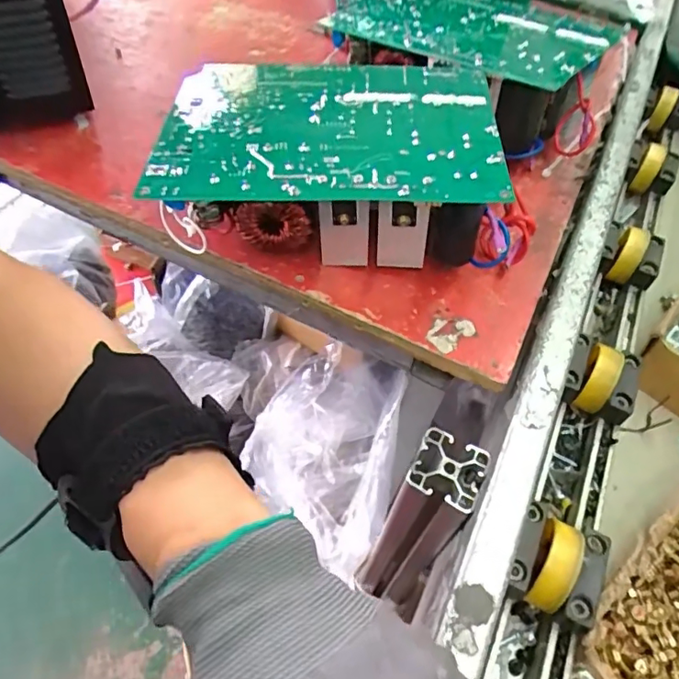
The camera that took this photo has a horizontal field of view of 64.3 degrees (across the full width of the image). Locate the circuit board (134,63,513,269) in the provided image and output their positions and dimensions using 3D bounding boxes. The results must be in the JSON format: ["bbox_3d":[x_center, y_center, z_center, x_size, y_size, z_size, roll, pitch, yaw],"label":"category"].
[{"bbox_3d":[-0.007,-0.136,0.402,0.229,0.086,0.178,6,53,-1],"label":"circuit board"}]

